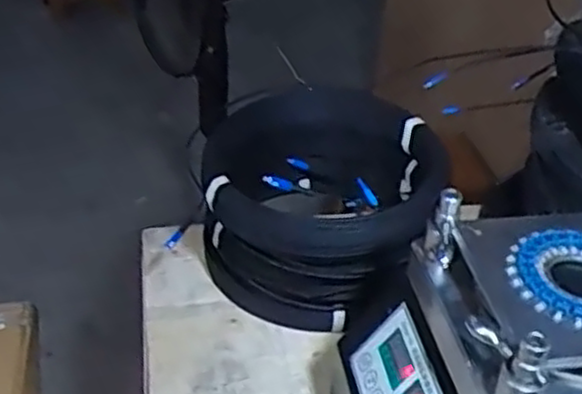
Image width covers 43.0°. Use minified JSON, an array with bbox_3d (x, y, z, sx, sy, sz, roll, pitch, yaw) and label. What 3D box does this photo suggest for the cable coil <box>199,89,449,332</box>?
[{"bbox_3d":[0.030,0.011,0.975,0.288,0.177,0.317,1,35,-1],"label":"cable coil"}]

